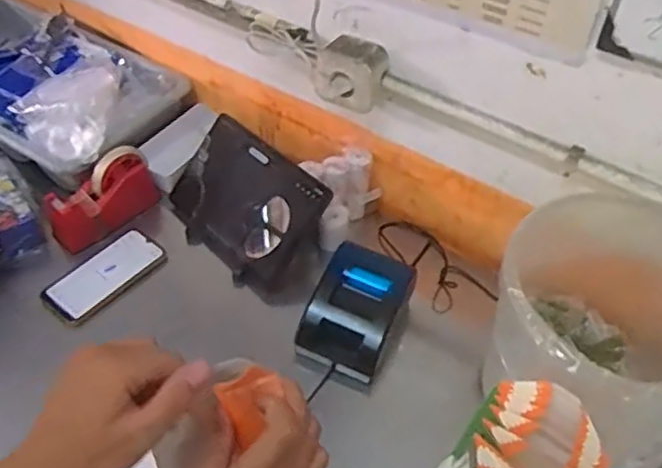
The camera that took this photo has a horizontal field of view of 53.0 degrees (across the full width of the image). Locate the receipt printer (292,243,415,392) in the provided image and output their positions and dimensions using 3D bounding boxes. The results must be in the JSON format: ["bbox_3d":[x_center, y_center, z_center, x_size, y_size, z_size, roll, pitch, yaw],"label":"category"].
[{"bbox_3d":[0.034,0.105,0.881,0.114,0.090,0.145,21,51,16],"label":"receipt printer"}]

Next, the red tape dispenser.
[{"bbox_3d":[-0.344,-0.056,0.996,0.162,0.100,0.055,-32,56,-27],"label":"red tape dispenser"}]

